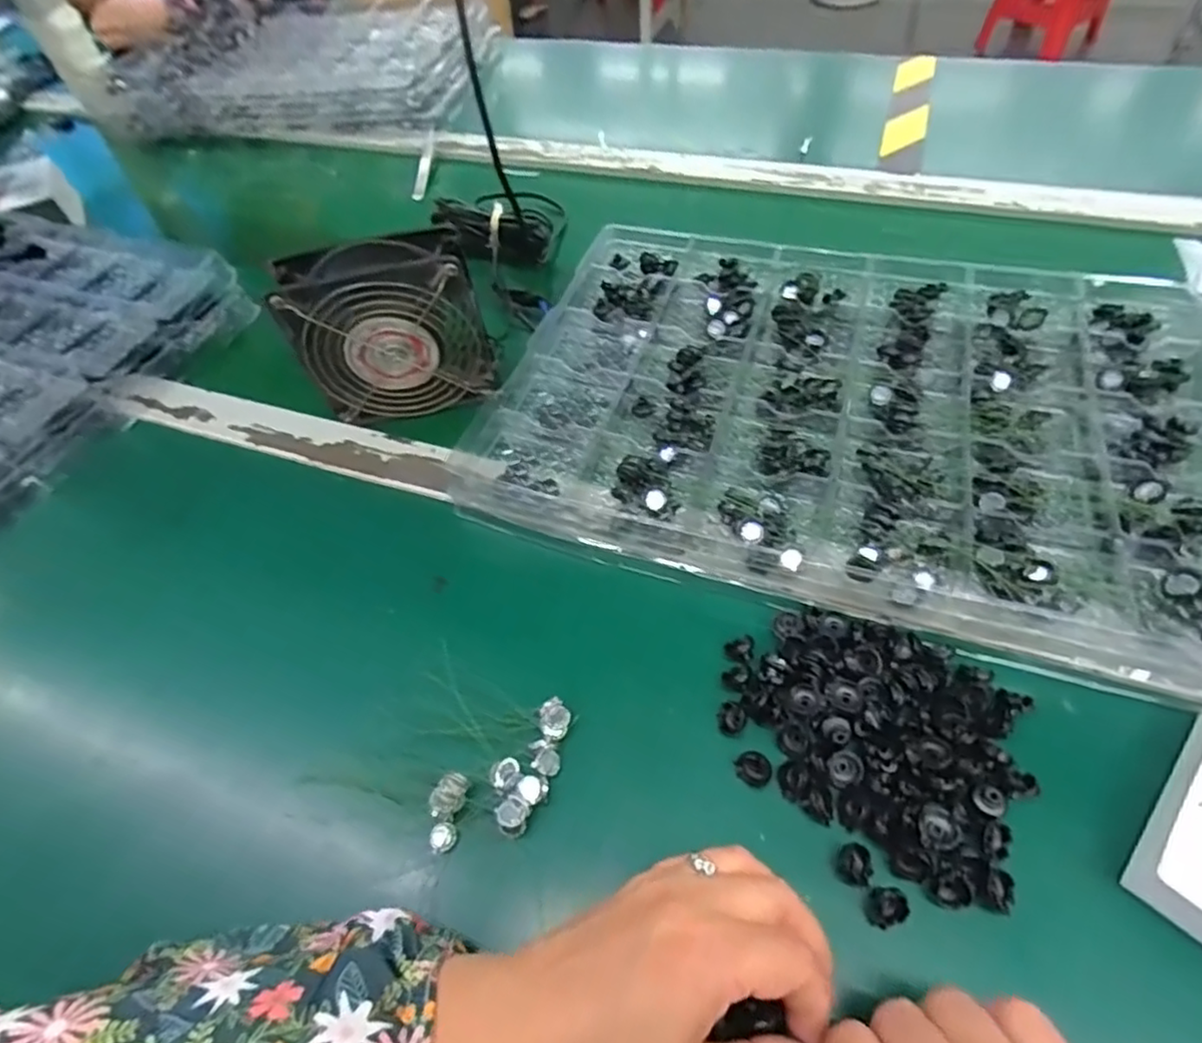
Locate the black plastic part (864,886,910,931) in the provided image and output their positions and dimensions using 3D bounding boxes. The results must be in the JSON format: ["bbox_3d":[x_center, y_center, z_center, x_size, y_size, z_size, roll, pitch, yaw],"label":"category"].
[{"bbox_3d":[0.118,0.157,0.264,0.017,0.011,0.013,-17,55,-8],"label":"black plastic part"}]

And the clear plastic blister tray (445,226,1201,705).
[{"bbox_3d":[0.164,-0.083,0.426,0.447,0.034,0.319,15,57,15],"label":"clear plastic blister tray"}]

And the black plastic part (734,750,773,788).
[{"bbox_3d":[0.071,0.115,0.300,0.016,0.008,0.013,24,60,20],"label":"black plastic part"}]

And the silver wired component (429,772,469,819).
[{"bbox_3d":[-0.071,0.127,0.299,0.012,0.010,0.020,12,56,13],"label":"silver wired component"}]

